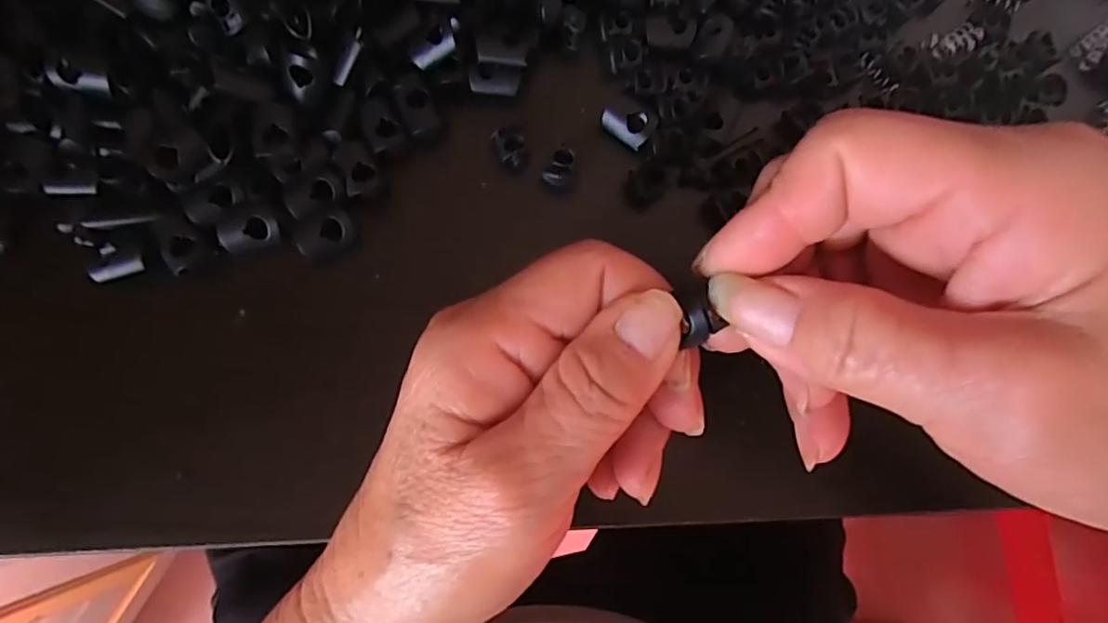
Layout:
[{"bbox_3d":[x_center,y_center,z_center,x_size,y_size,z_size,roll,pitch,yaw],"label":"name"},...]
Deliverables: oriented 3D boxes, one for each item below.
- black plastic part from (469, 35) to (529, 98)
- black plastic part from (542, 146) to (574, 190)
[{"bbox_3d":[-0.020,-0.091,0.216,0.020,0.011,0.017,8,80,-2],"label":"black plastic part"},{"bbox_3d":[0.002,-0.054,0.221,0.011,0.012,0.013,9,80,-2],"label":"black plastic part"}]

